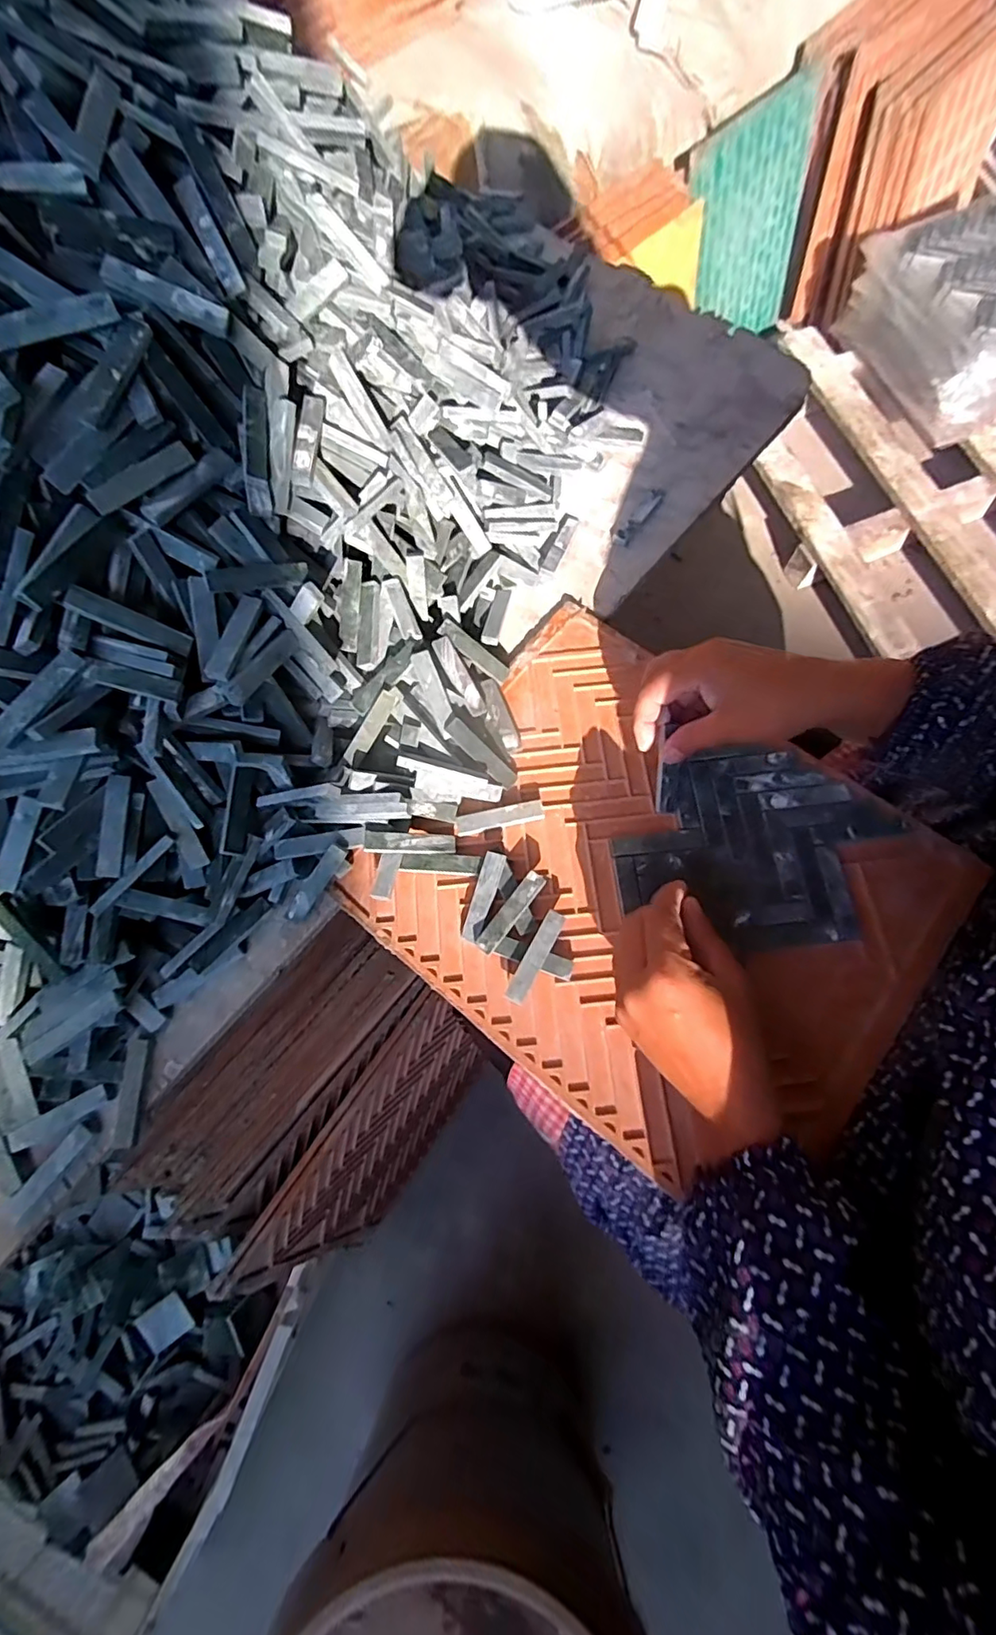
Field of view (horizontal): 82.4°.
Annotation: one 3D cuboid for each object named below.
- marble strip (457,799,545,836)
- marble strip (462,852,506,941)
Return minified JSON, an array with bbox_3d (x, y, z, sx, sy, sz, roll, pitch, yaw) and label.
[{"bbox_3d":[0.001,0.000,0.414,0.063,0.007,0.014,-12,72,-2],"label":"marble strip"},{"bbox_3d":[-0.010,0.053,0.382,0.015,0.008,0.059,16,73,7],"label":"marble strip"}]

